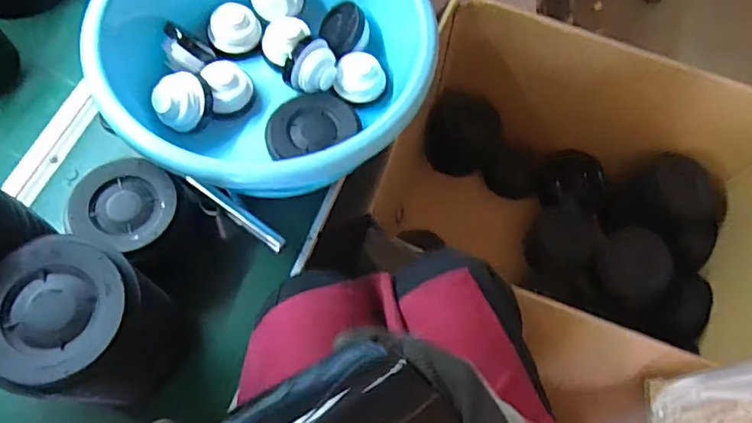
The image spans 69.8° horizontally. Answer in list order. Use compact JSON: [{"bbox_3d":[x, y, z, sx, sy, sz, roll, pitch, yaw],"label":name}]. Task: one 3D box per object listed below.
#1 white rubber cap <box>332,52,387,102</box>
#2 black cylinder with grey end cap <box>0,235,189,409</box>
[{"bbox_3d":[-0.020,-0.168,0.679,0.060,0.032,0.054,10,65,1],"label":"white rubber cap"},{"bbox_3d":[-0.250,0.112,0.494,0.106,0.203,0.127,15,65,3],"label":"black cylinder with grey end cap"}]

